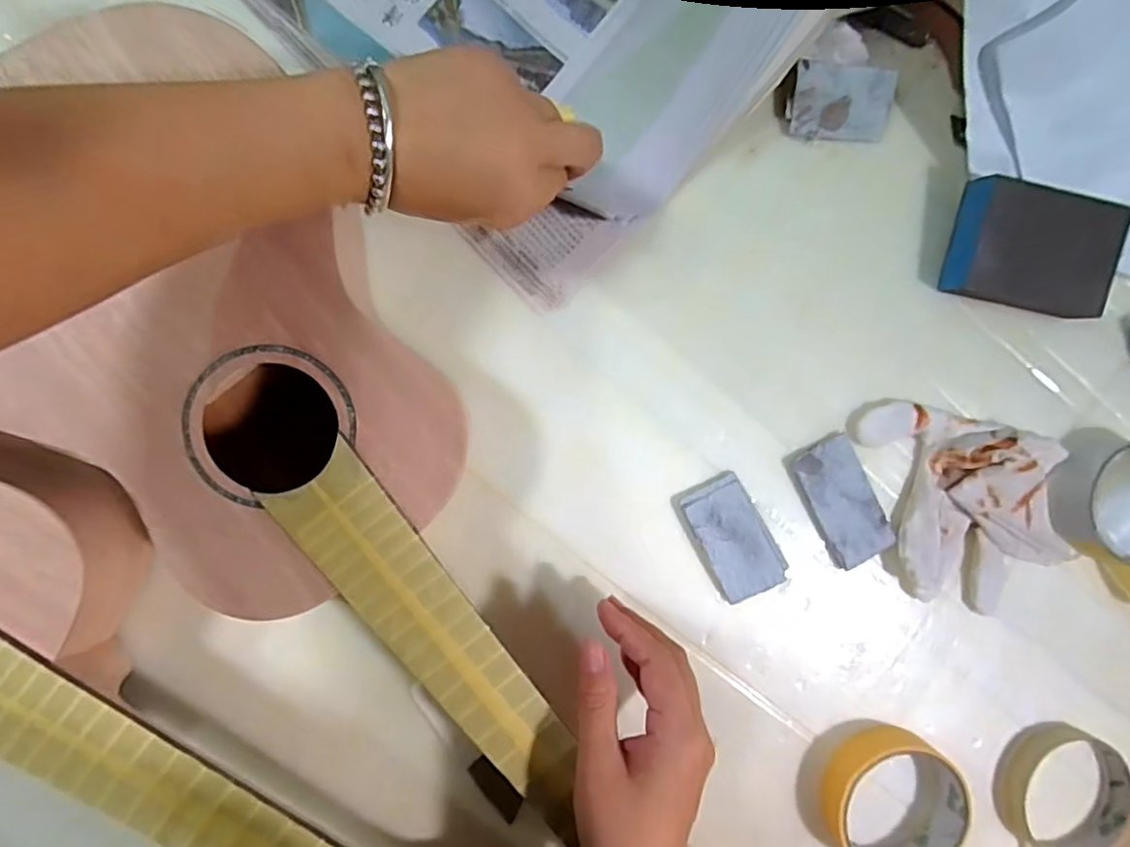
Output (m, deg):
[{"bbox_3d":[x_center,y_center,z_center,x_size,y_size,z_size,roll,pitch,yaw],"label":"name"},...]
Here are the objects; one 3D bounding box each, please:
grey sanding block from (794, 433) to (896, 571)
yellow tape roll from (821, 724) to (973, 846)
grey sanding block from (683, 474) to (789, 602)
[{"bbox_3d":[0.177,0.049,0.383,0.043,0.006,0.077,-25,93,-7],"label":"grey sanding block"},{"bbox_3d":[0.212,0.251,0.383,0.085,0.025,0.104,-23,93,-7],"label":"yellow tape roll"},{"bbox_3d":[0.104,0.070,0.373,0.041,0.011,0.072,-28,94,-7],"label":"grey sanding block"}]

